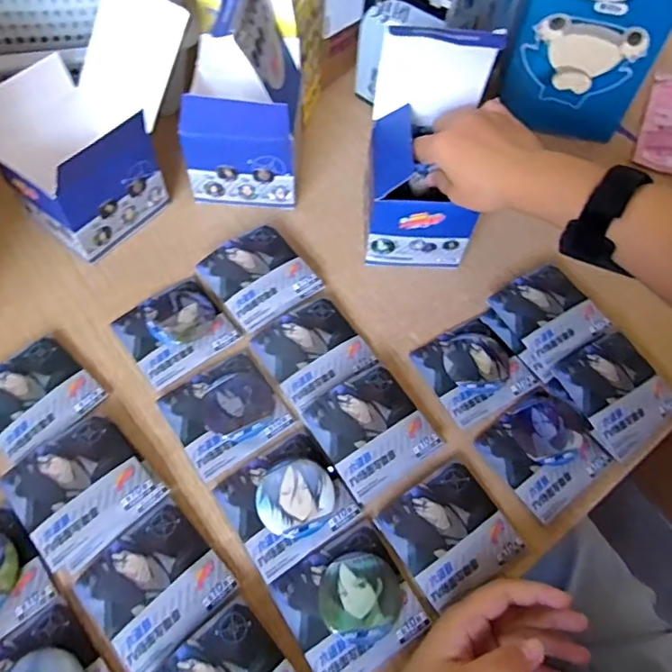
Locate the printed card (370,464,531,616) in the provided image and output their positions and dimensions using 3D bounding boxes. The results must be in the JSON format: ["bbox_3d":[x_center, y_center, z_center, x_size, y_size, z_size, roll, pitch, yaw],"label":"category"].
[{"bbox_3d":[0.086,0.143,0.405,0.085,0.005,0.080,-29,67,-18],"label":"printed card"}]

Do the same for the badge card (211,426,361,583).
[{"bbox_3d":[-0.036,0.120,0.409,0.083,0.013,0.079,-32,67,-19],"label":"badge card"}]

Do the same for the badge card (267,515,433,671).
[{"bbox_3d":[0.010,0.182,0.377,0.084,0.010,0.083,-28,66,-18],"label":"badge card"}]

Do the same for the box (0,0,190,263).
[{"bbox_3d":[-0.209,-0.184,0.484,0.105,0.159,0.163,35,65,15],"label":"box"}]

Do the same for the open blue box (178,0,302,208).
[{"bbox_3d":[-0.084,-0.213,0.499,0.105,0.167,0.097,1,61,-3],"label":"open blue box"}]

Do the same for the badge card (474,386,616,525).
[{"bbox_3d":[0.169,0.089,0.439,0.085,0.010,0.080,-33,68,-20],"label":"badge card"}]

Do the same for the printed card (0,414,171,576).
[{"bbox_3d":[-0.185,0.110,0.401,0.087,0.015,0.087,42,66,18],"label":"printed card"}]

